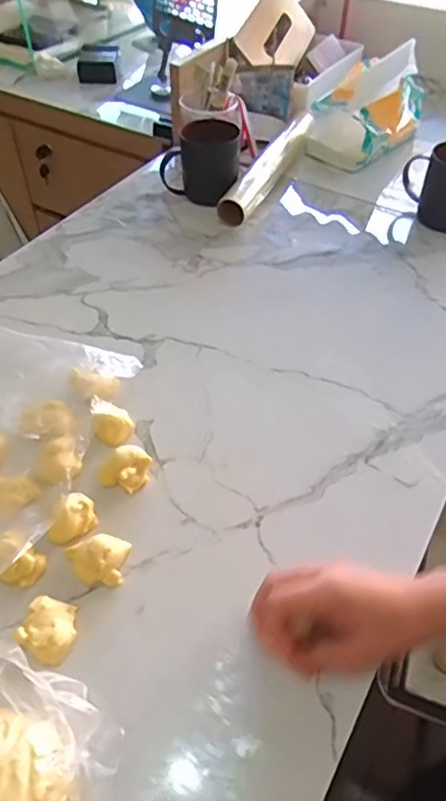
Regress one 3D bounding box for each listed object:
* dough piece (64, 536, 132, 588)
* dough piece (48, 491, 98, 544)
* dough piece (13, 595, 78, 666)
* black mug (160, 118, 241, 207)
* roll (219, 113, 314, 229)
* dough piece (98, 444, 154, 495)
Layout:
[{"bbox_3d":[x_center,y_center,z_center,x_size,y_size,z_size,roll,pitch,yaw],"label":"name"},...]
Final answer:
[{"bbox_3d":[-0.098,0.125,0.447,0.048,0.029,0.040,-18,52,-16],"label":"dough piece"},{"bbox_3d":[-0.125,0.100,0.471,0.028,0.025,0.042,16,51,13],"label":"dough piece"},{"bbox_3d":[-0.127,0.169,0.413,0.040,0.019,0.044,0,49,-1],"label":"dough piece"},{"bbox_3d":[-0.032,-0.335,0.790,0.108,0.099,0.079,5,49,4],"label":"black mug"},{"bbox_3d":[0.072,-0.362,0.859,0.056,0.053,0.304,19,52,15],"label":"roll"},{"bbox_3d":[-0.088,0.060,0.504,0.041,0.027,0.035,15,51,12],"label":"dough piece"}]

